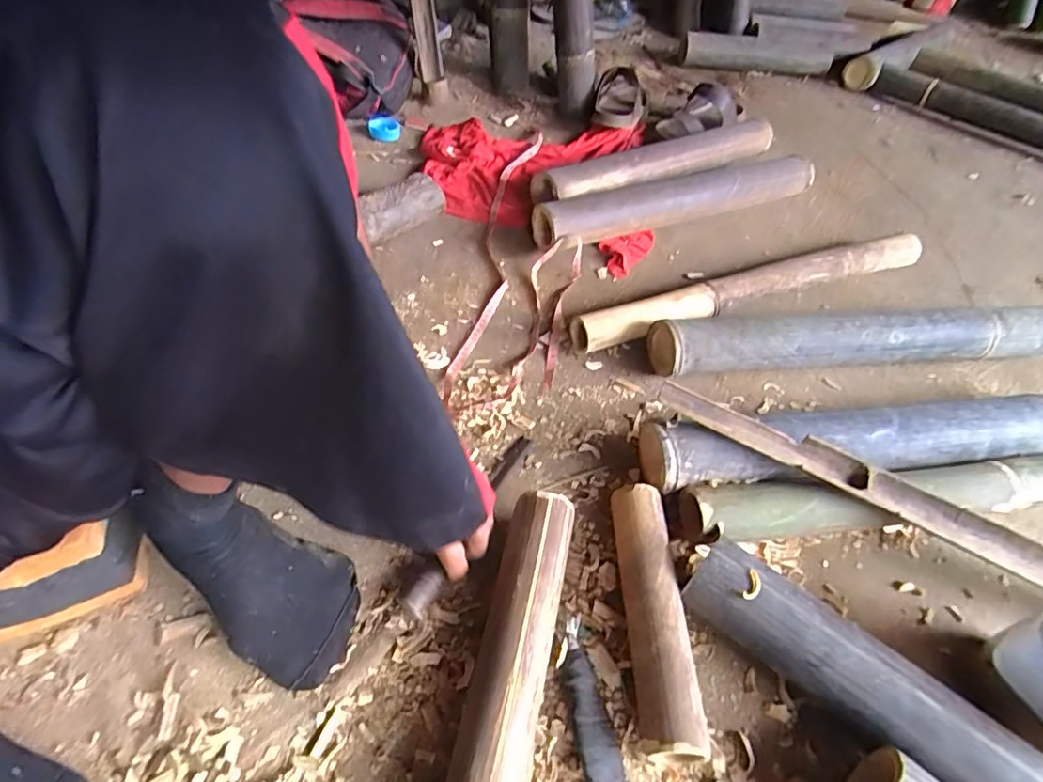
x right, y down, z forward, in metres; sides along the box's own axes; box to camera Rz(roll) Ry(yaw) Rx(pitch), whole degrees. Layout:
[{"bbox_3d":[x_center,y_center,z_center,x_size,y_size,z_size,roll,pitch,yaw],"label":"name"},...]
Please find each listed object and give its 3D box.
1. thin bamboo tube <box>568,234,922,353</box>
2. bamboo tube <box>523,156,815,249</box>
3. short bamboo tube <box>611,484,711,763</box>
[{"bbox_3d":[0.355,-0.158,0.808,0.588,0.063,0.060,-15,54,-17],"label":"thin bamboo tube"},{"bbox_3d":[0.260,-0.322,0.922,0.473,0.077,0.078,-14,53,-18],"label":"bamboo tube"},{"bbox_3d":[0.121,0.204,0.520,0.052,0.054,0.239,2,50,-4],"label":"short bamboo tube"}]

